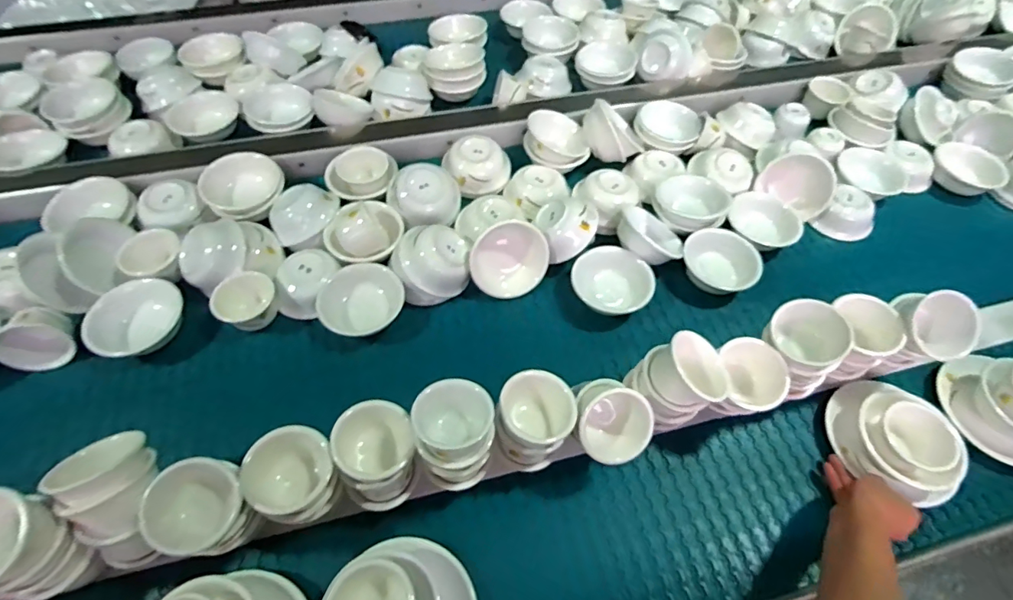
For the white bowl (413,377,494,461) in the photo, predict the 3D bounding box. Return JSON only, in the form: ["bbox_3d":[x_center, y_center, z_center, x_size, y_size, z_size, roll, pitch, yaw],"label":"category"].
[{"bbox_3d":[-0.053,0.119,0.472,0.072,0.052,0.070,0,61,0],"label":"white bowl"}]

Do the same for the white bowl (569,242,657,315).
[{"bbox_3d":[0.153,-0.027,0.691,0.115,0.058,0.096,22,60,11],"label":"white bowl"}]

